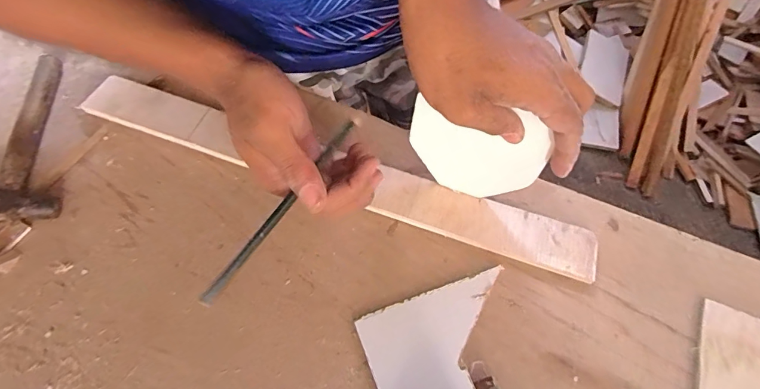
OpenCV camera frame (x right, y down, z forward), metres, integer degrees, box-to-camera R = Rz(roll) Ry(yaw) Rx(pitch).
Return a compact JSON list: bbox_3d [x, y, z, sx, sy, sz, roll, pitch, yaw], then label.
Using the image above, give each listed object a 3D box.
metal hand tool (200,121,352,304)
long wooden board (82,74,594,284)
[{"bbox_3d":[-0.069,0.012,0.292,0.010,0.010,0.157,36,83,18],"label":"metal hand tool"},{"bbox_3d":[-0.049,-0.022,0.393,0.484,0.019,0.050,19,58,8],"label":"long wooden board"}]

